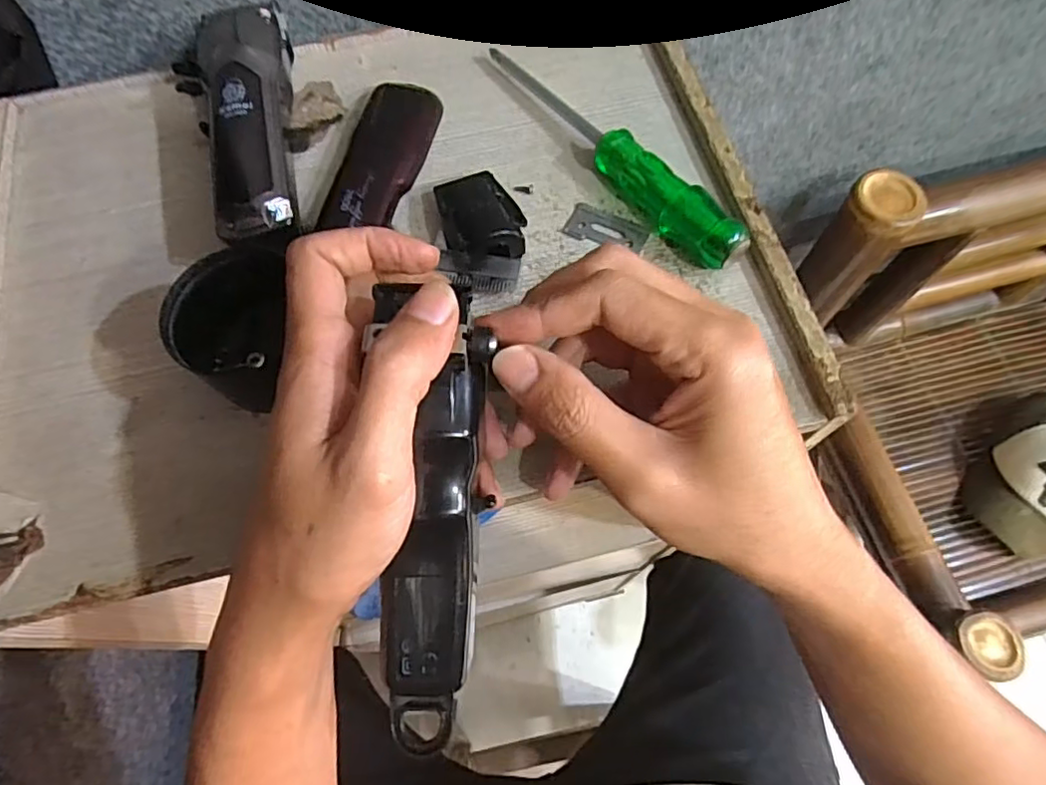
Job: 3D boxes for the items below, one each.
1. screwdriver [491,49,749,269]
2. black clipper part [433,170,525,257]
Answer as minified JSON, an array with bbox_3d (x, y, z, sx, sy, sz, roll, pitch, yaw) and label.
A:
[{"bbox_3d":[0.041,-0.128,0.321,0.021,0.022,0.182,-39,70,-15],"label":"screwdriver"},{"bbox_3d":[-0.021,-0.089,0.307,0.040,0.019,0.051,-17,66,-6],"label":"black clipper part"}]

